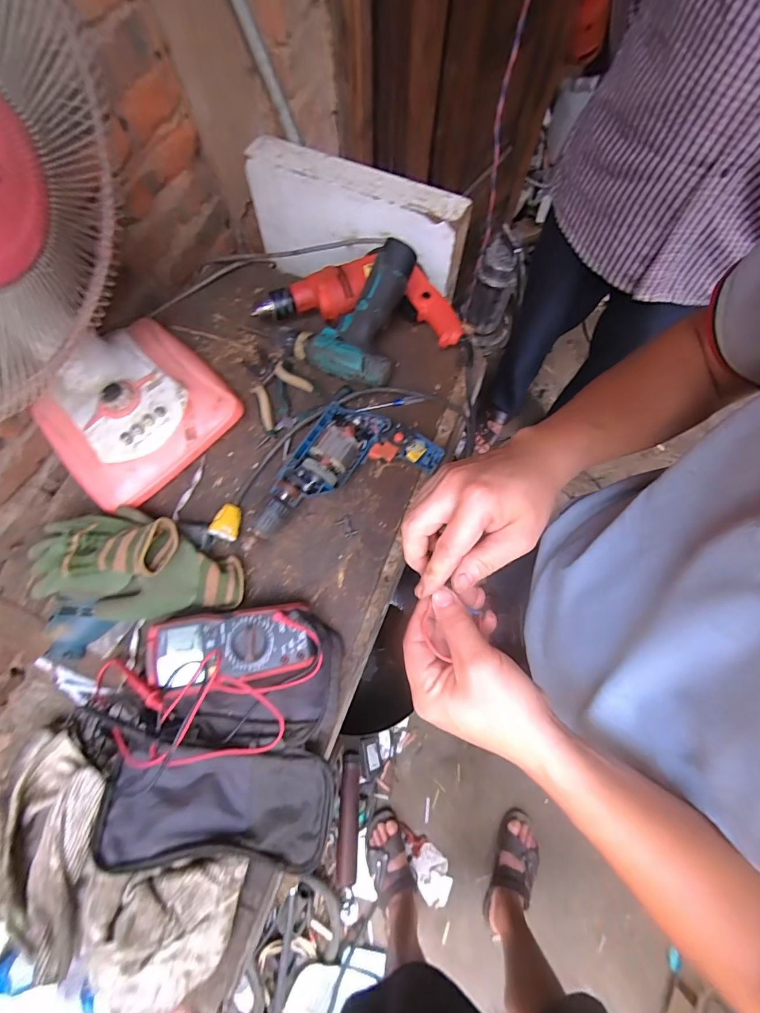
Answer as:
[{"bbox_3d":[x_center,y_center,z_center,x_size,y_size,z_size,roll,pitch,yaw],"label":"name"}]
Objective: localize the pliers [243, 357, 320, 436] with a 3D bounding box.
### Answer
[{"bbox_3d":[-0.167,-0.186,0.622,0.088,0.049,0.149,-35,75,-12],"label":"pliers"}]

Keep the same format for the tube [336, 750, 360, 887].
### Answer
[{"bbox_3d":[-0.047,0.467,0.631,0.028,0.025,0.164,1,58,0],"label":"tube"}]

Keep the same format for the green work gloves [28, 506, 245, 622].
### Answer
[{"bbox_3d":[-0.301,0.075,0.508,0.245,0.070,0.126,18,72,5],"label":"green work gloves"}]

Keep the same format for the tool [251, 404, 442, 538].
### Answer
[{"bbox_3d":[-0.059,-0.075,0.574,0.274,0.044,0.140,-23,73,-8],"label":"tool"}]

